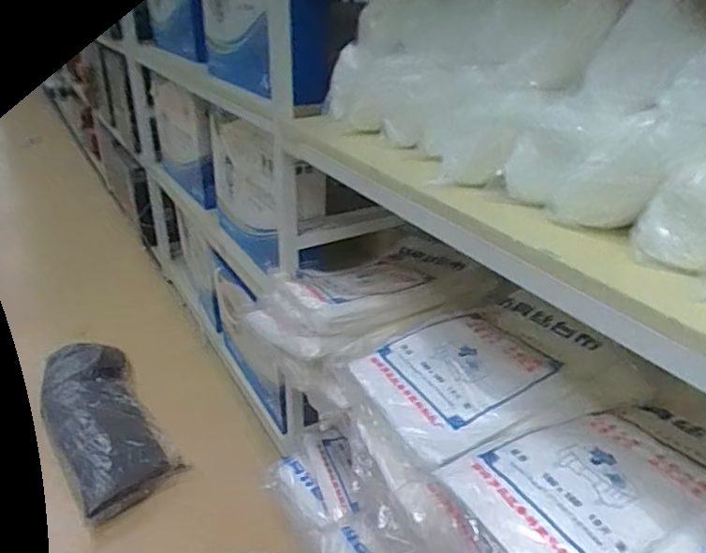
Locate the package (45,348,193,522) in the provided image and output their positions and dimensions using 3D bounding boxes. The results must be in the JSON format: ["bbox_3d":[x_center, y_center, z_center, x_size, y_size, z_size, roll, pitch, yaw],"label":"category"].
[{"bbox_3d":[-0.643,0.350,1.499,0.247,0.078,0.602,-20,34,-32],"label":"package"}]

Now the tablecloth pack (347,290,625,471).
[{"bbox_3d":[0.175,0.118,0.804,0.309,0.056,0.231,-14,31,-25],"label":"tablecloth pack"}]

